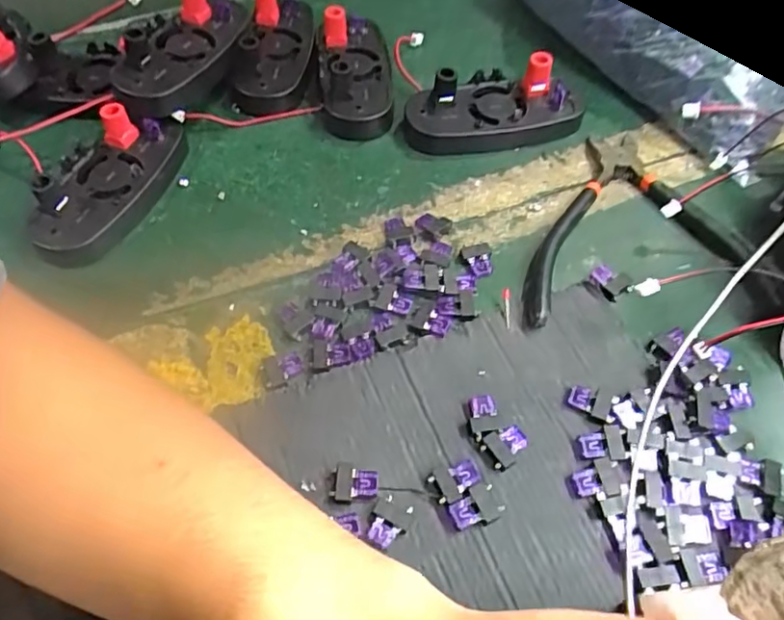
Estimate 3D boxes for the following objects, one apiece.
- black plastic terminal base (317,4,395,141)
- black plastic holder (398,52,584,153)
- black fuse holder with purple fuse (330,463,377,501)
[{"bbox_3d":[-0.026,-0.164,0.410,0.049,0.035,0.108,-5,57,-2],"label":"black plastic terminal base"},{"bbox_3d":[0.064,-0.130,0.389,0.109,0.036,0.048,-10,57,-5],"label":"black plastic holder"},{"bbox_3d":[-0.016,0.075,0.267,0.020,0.005,0.015,8,57,7],"label":"black fuse holder with purple fuse"}]

